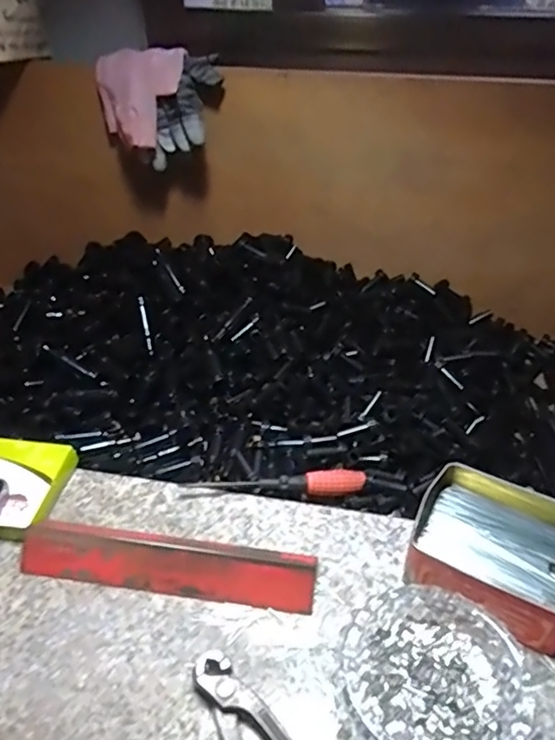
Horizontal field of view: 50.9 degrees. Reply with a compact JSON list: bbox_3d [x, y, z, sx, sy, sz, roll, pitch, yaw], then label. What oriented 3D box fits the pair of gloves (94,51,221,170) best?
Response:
[{"bbox_3d":[-0.128,-0.293,0.650,0.130,0.098,0.087,-9,40,-11],"label":"pair of gloves"}]

